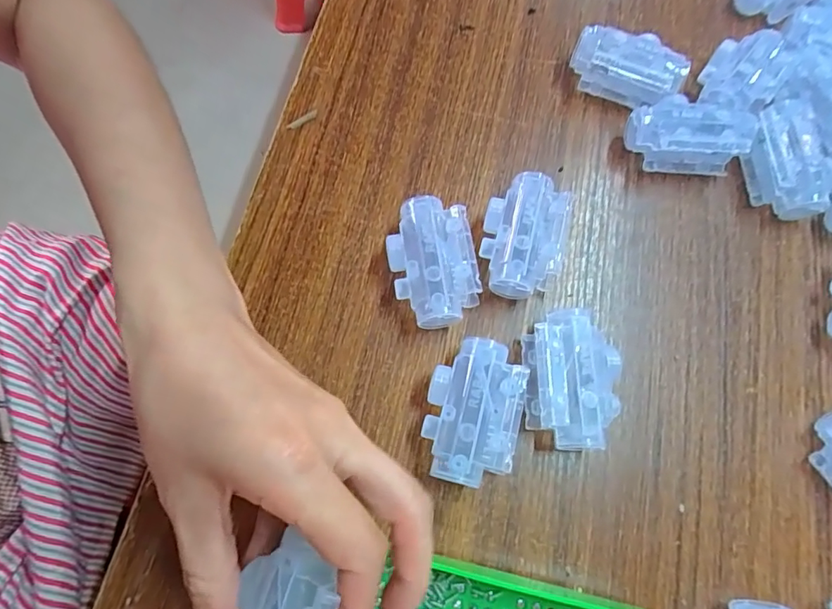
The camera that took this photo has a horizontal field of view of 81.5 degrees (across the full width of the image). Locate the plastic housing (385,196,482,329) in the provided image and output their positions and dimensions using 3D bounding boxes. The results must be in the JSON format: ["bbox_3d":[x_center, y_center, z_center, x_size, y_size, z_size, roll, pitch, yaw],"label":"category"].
[{"bbox_3d":[0.008,-0.023,0.263,0.043,0.029,0.067,-10,73,-6],"label":"plastic housing"}]

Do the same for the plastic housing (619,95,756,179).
[{"bbox_3d":[0.165,-0.103,0.291,0.069,0.031,0.036,7,72,0],"label":"plastic housing"}]

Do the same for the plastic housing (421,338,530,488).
[{"bbox_3d":[0.027,0.053,0.241,0.043,0.029,0.067,16,72,3],"label":"plastic housing"}]

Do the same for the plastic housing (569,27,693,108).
[{"bbox_3d":[0.133,-0.151,0.306,0.067,0.027,0.034,26,73,6],"label":"plastic housing"}]

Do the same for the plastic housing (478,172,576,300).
[{"bbox_3d":[0.060,-0.039,0.269,0.044,0.028,0.066,11,72,1],"label":"plastic housing"}]

